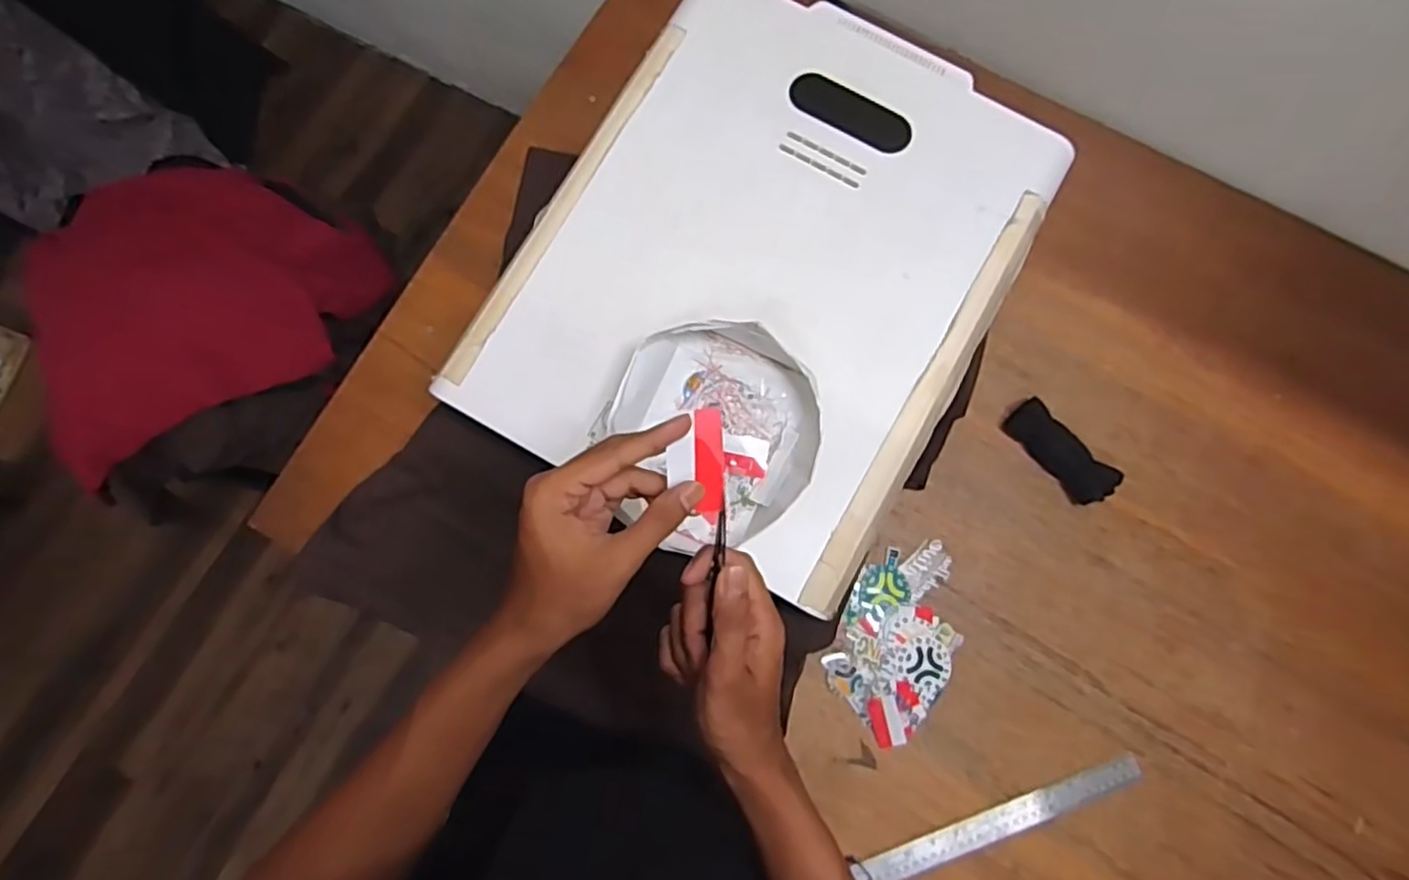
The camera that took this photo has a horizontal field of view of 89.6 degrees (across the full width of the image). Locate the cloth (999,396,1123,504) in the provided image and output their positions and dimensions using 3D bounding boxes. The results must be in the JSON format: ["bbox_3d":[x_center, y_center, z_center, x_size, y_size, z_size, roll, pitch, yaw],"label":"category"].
[{"bbox_3d":[0.389,0.015,0.774,0.050,0.024,0.128,-41,83,-9],"label":"cloth"}]

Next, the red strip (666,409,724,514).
[{"bbox_3d":[-0.005,0.013,0.426,0.033,0.004,0.060,0,91,-3],"label":"red strip"}]

